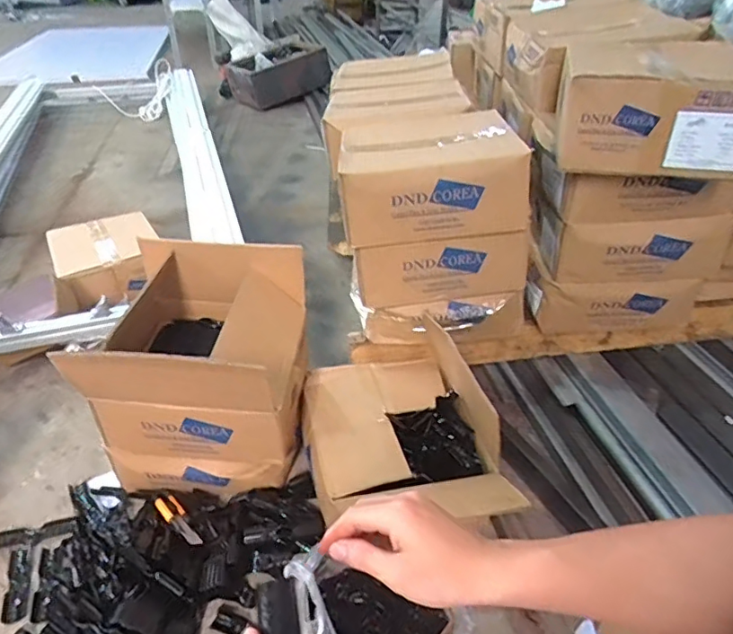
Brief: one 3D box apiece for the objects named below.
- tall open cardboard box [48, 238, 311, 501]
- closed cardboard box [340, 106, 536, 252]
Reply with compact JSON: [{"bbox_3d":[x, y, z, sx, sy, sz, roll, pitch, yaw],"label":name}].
[{"bbox_3d":[-0.286,0.103,0.974,0.324,0.352,0.307,2,35,3],"label":"tall open cardboard box"},{"bbox_3d":[0.112,-0.229,0.936,0.307,0.149,0.156,-3,36,-4],"label":"closed cardboard box"}]

